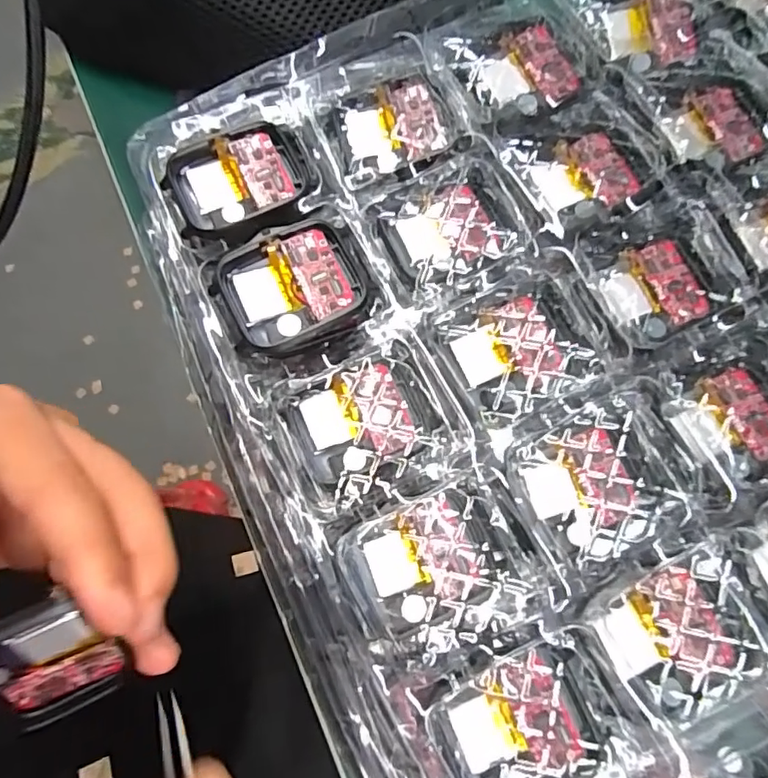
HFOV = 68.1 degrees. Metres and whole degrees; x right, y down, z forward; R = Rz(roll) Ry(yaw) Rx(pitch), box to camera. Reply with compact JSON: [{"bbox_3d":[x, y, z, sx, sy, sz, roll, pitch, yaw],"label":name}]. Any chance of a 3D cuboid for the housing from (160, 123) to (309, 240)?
[{"bbox_3d":[-0.051,-0.073,0.199,0.047,0.007,0.036,-23,77,-6],"label":"housing"}]

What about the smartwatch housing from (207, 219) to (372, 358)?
[{"bbox_3d":[-0.030,-0.032,0.186,0.044,0.006,0.041,-26,78,-6],"label":"smartwatch housing"}]

